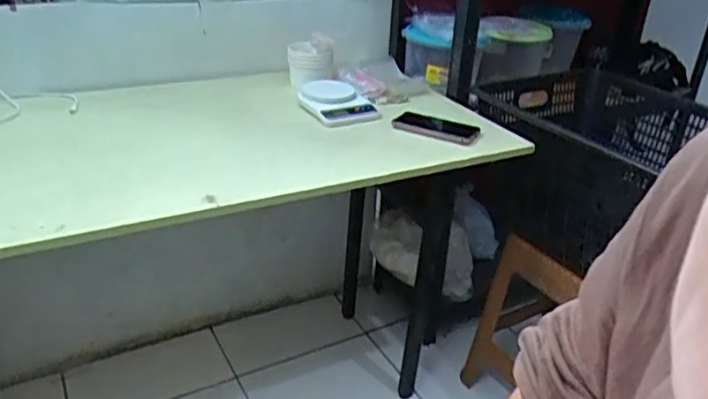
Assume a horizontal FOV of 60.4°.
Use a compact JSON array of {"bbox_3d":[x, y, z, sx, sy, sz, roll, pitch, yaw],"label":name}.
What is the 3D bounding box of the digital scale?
[{"bbox_3d":[-0.040,-0.209,1.299,0.123,0.033,0.212,-12,32,-23],"label":"digital scale"}]

